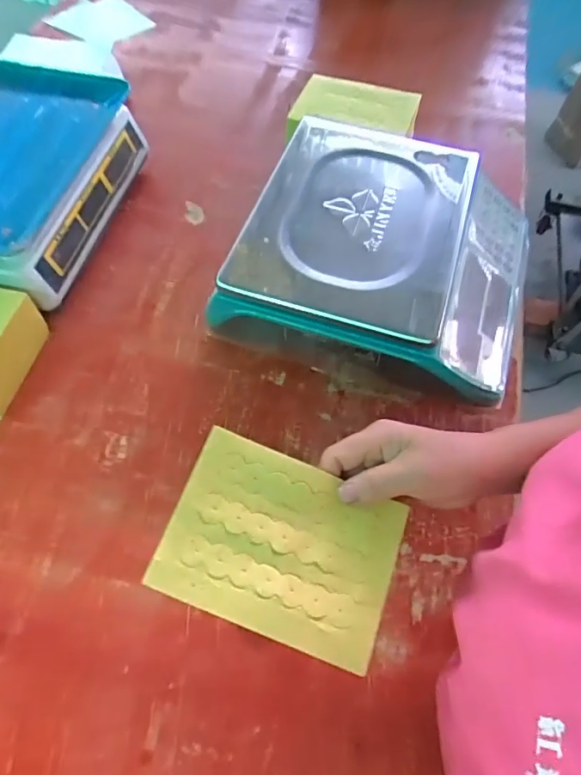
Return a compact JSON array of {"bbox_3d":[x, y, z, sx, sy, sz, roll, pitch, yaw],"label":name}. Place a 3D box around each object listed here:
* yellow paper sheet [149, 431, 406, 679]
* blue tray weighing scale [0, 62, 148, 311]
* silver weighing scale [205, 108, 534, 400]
[{"bbox_3d":[-0.005,0.110,0.358,0.157,0.010,0.116,22,69,1],"label":"yellow paper sheet"},{"bbox_3d":[-0.357,-0.268,0.635,0.244,0.094,0.334,12,60,4],"label":"blue tray weighing scale"},{"bbox_3d":[0.121,-0.168,0.600,0.317,0.089,0.334,19,61,8],"label":"silver weighing scale"}]

